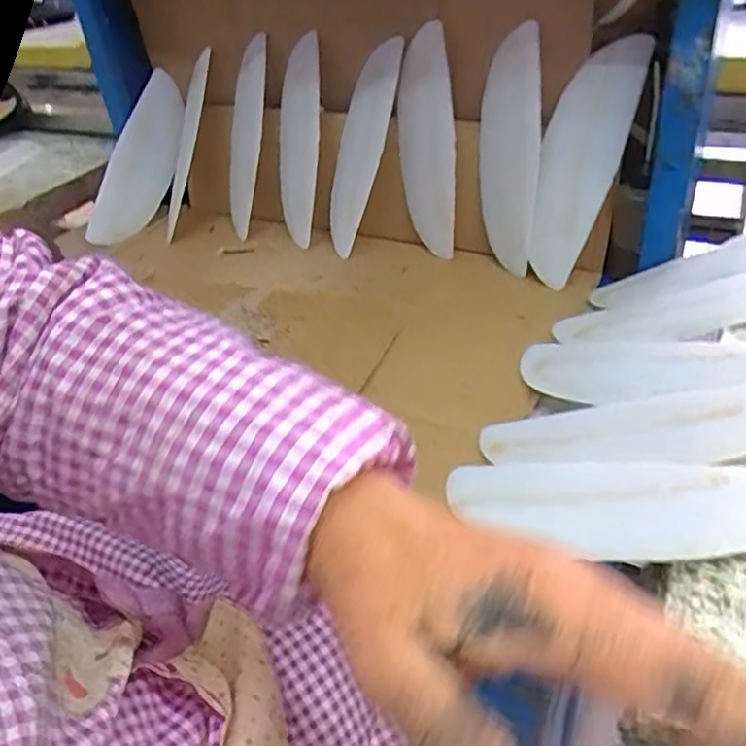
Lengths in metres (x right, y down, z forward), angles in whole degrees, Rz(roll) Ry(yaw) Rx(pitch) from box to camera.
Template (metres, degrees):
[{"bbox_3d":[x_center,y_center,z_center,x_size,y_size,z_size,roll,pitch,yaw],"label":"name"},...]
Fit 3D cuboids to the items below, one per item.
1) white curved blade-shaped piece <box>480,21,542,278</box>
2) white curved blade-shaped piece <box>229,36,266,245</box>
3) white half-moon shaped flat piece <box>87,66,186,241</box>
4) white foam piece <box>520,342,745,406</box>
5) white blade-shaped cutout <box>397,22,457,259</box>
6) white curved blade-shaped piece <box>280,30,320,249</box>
[{"bbox_3d":[0.145,-0.230,0.736,0.016,0.305,0.102,-26,58,-9],"label":"white curved blade-shaped piece"},{"bbox_3d":[-0.152,-0.275,0.812,0.049,0.215,0.027,16,18,22],"label":"white curved blade-shaped piece"},{"bbox_3d":[-0.295,-0.261,0.875,0.076,0.225,0.015,30,15,3],"label":"white half-moon shaped flat piece"},{"bbox_3d":[0.186,-0.001,0.479,0.208,0.011,0.071,1,38,52],"label":"white foam piece"},{"bbox_3d":[0.053,-0.234,0.721,0.063,0.217,0.019,13,28,36],"label":"white blade-shaped cutout"},{"bbox_3d":[-0.086,-0.258,0.785,0.024,0.216,0.066,-8,17,-40],"label":"white curved blade-shaped piece"}]

